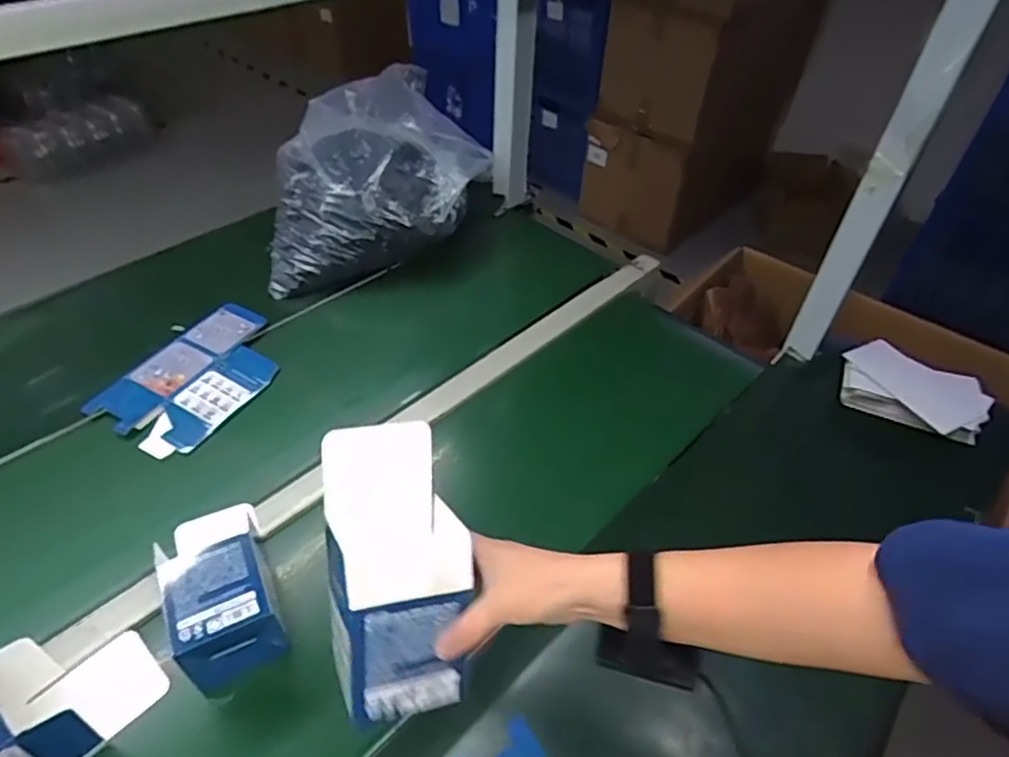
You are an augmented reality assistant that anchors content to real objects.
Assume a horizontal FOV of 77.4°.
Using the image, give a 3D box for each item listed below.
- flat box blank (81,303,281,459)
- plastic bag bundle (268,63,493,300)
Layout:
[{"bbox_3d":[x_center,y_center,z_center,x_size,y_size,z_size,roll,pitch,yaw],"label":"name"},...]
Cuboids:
[{"bbox_3d":[-0.400,-0.007,0.833,0.153,0.030,0.235,22,48,18],"label":"flat box blank"},{"bbox_3d":[-0.213,-0.333,1.056,0.383,0.210,0.308,-11,47,-15],"label":"plastic bag bundle"}]

